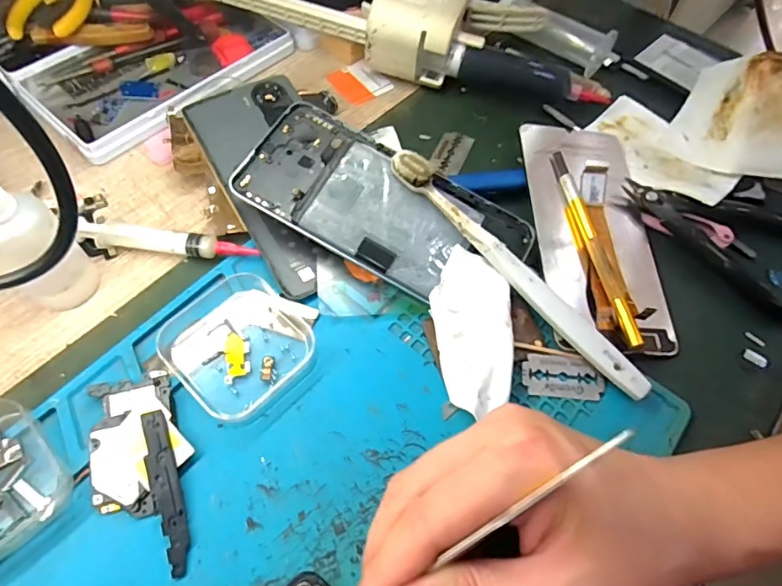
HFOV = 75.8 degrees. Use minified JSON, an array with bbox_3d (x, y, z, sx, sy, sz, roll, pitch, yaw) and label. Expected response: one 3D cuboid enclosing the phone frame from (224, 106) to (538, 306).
[{"bbox_3d":[-0.005,-0.049,0.292,0.163,0.009,0.077,30,68,4],"label":"phone frame"}]

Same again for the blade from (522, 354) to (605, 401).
[{"bbox_3d":[0.090,0.044,0.265,0.041,0.004,0.023,5,69,2],"label":"blade"}]

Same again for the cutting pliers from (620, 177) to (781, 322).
[{"bbox_3d":[0.199,-0.037,0.308,0.112,0.015,0.079,26,62,12],"label":"cutting pliers"}]

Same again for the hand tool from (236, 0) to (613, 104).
[{"bbox_3d":[-0.001,-0.198,0.372,0.330,0.050,0.074,10,60,3],"label":"hand tool"}]

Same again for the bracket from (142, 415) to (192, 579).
[{"bbox_3d":[-0.100,0.088,0.225,0.012,0.004,0.071,-11,67,-31],"label":"bracket"}]

